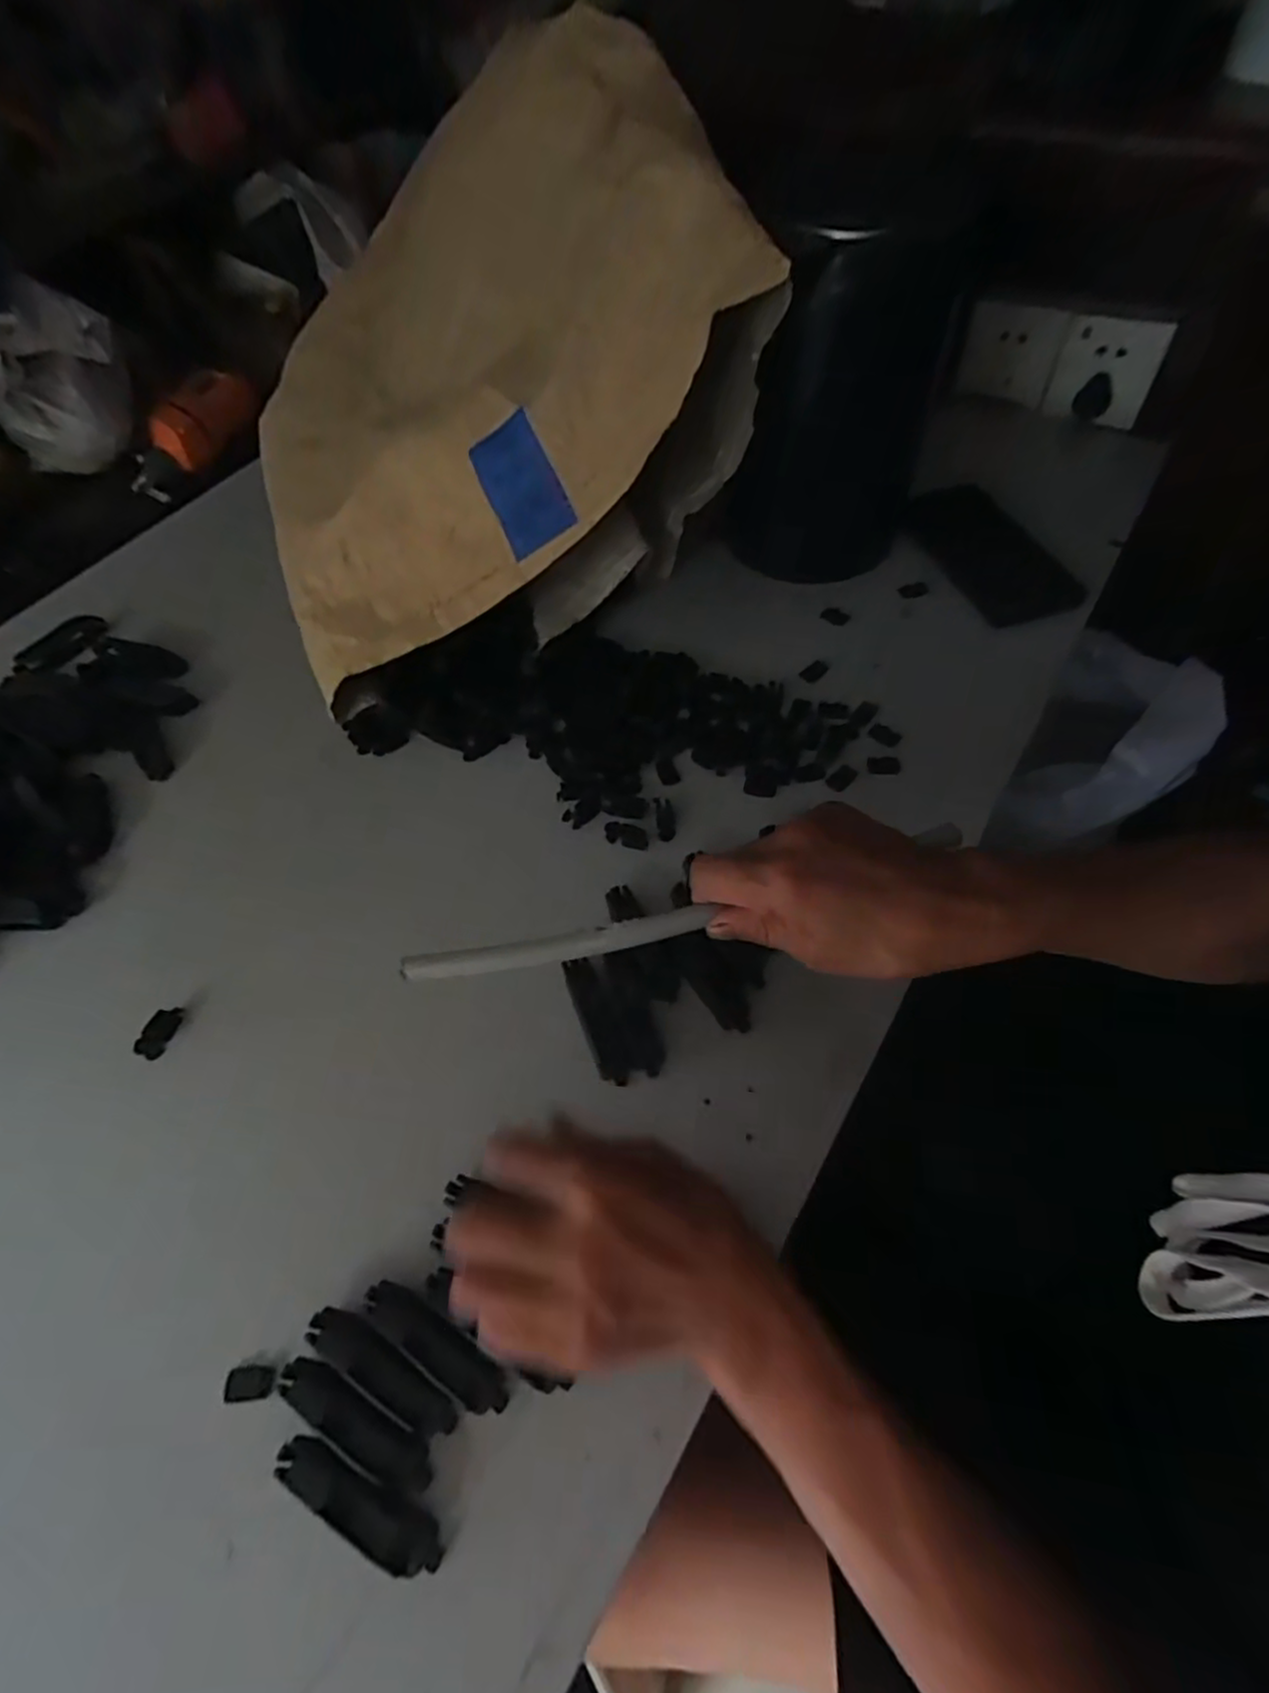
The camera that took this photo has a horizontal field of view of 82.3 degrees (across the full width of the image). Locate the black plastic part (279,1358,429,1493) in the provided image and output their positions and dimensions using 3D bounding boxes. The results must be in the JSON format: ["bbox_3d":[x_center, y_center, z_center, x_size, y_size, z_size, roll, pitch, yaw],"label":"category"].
[{"bbox_3d":[-0.119,0.244,0.308,0.075,0.007,0.017,23,62,18],"label":"black plastic part"}]

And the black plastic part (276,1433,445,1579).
[{"bbox_3d":[-0.109,0.258,0.286,0.072,0.012,0.018,21,61,17],"label":"black plastic part"}]

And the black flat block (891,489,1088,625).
[{"bbox_3d":[0.284,-0.240,0.587,0.088,0.013,0.158,-18,58,-7],"label":"black flat block"}]

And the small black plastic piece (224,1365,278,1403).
[{"bbox_3d":[-0.172,0.240,0.325,0.024,0.004,0.013,-5,57,1],"label":"small black plastic piece"}]

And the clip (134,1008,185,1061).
[{"bbox_3d":[-0.271,0.105,0.413,0.015,0.008,0.029,8,58,9],"label":"clip"}]

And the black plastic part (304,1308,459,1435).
[{"bbox_3d":[-0.111,0.227,0.317,0.075,0.008,0.022,23,62,18],"label":"black plastic part"}]

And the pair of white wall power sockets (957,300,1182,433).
[{"bbox_3d":[0.385,-0.440,0.661,0.160,0.077,0.017,19,43,14],"label":"pair of white wall power sockets"}]

